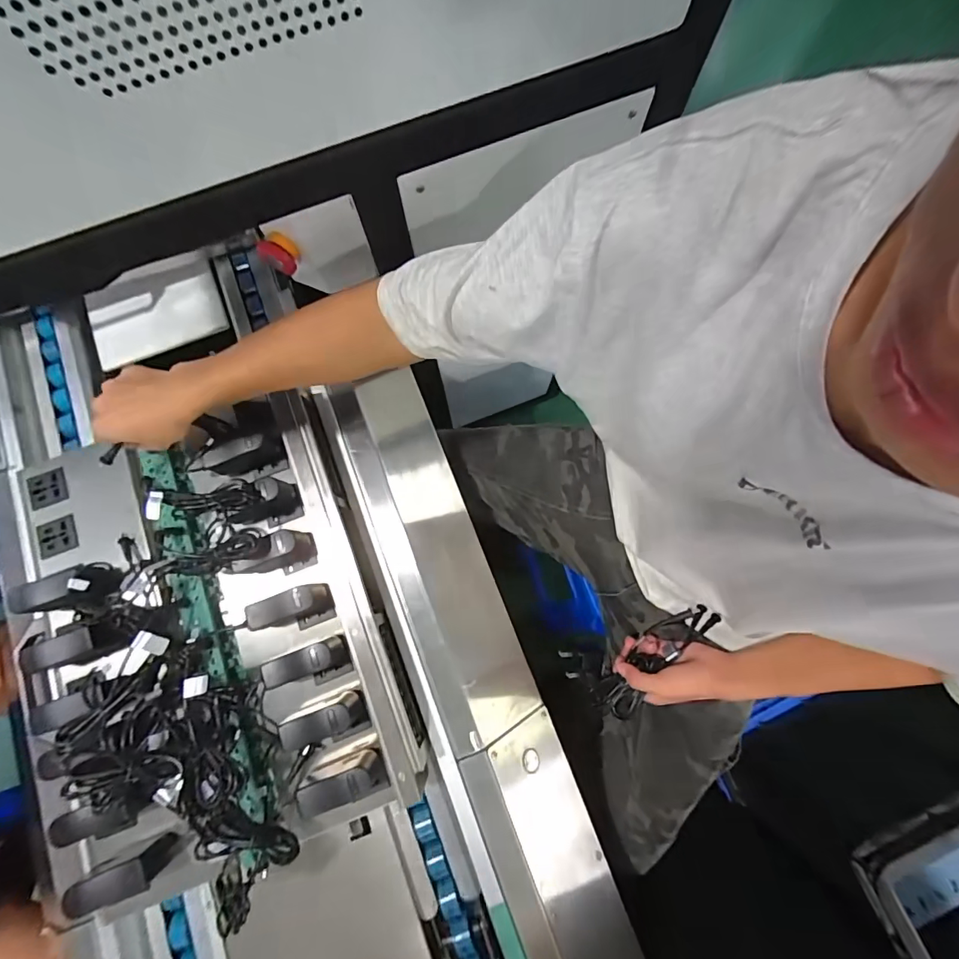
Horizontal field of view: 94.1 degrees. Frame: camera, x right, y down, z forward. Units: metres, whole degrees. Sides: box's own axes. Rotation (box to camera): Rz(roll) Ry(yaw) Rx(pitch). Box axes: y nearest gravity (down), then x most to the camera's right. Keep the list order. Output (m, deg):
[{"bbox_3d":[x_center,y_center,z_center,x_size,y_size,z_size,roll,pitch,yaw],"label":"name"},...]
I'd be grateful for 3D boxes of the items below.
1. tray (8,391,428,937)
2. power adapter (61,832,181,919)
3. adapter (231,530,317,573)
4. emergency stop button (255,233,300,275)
[{"bbox_3d":[-0.290,0.158,0.473,0.343,0.122,0.458,-21,79,-4],"label":"tray"},{"bbox_3d":[-0.339,0.373,0.423,0.078,0.052,0.029,-8,92,-13],"label":"power adapter"},{"bbox_3d":[-0.221,0.078,0.484,0.073,0.047,0.032,-15,79,-3],"label":"adapter"},{"bbox_3d":[-0.207,-0.234,0.459,0.034,0.035,0.029,6,79,1],"label":"emergency stop button"}]

